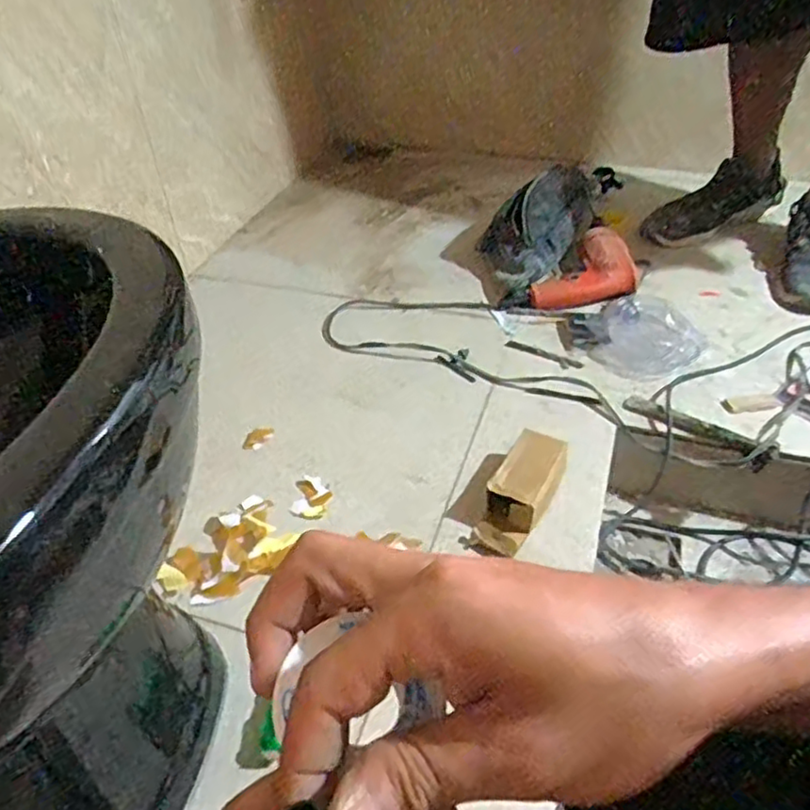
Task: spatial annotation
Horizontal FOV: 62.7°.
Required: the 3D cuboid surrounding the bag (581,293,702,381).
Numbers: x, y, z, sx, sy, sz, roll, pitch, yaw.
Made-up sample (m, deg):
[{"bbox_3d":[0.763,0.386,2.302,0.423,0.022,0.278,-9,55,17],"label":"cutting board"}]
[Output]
[{"bbox_3d":[0.346,-0.101,0.942,0.138,0.028,0.166,18,45,22],"label":"bag"}]

